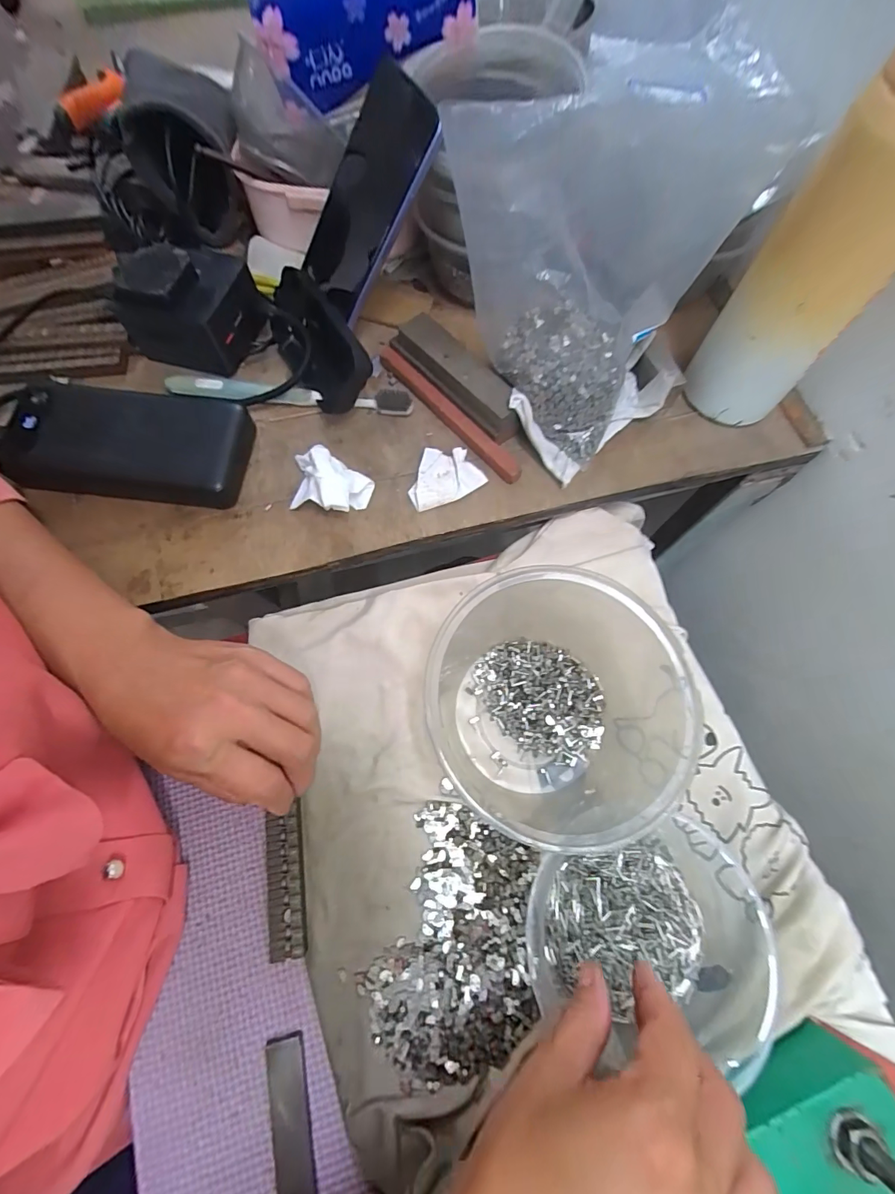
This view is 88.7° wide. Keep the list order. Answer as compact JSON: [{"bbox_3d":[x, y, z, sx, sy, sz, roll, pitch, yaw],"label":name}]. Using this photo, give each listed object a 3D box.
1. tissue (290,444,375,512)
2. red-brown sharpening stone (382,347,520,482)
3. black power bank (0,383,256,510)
[{"bbox_3d":[-0.085,-0.078,0.311,0.058,0.029,0.041,22,71,6],"label":"tissue"},{"bbox_3d":[-0.002,-0.139,0.340,0.016,0.014,0.150,-40,76,-14],"label":"red-brown sharpening stone"},{"bbox_3d":[-0.218,-0.107,0.317,0.150,0.027,0.076,5,70,0],"label":"black power bank"}]

